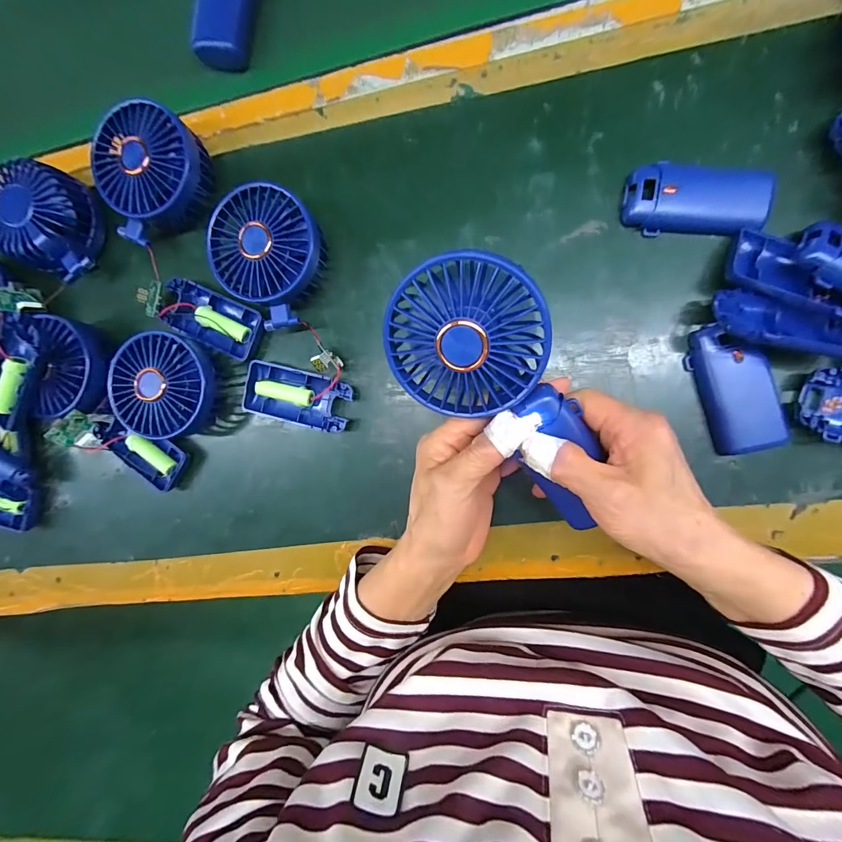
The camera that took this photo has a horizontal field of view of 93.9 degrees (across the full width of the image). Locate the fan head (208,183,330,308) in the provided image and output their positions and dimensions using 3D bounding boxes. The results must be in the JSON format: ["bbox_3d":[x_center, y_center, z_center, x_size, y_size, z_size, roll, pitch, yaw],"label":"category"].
[{"bbox_3d":[-0.121,-0.136,0.316,0.085,0.047,0.088,0,92,9],"label":"fan head"}]

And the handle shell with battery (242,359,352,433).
[{"bbox_3d":[-0.103,-0.020,0.332,0.092,0.016,0.045,14,94,9],"label":"handle shell with battery"}]

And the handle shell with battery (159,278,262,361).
[{"bbox_3d":[-0.182,-0.088,0.342,0.091,0.016,0.044,24,96,8],"label":"handle shell with battery"}]

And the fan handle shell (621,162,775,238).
[{"bbox_3d":[0.194,-0.157,0.280,0.091,0.016,0.045,8,93,9],"label":"fan handle shell"}]

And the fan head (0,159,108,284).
[{"bbox_3d":[-0.324,-0.175,0.344,0.092,0.045,0.085,24,96,8],"label":"fan head"}]

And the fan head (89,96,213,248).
[{"bbox_3d":[-0.220,-0.200,0.323,0.095,0.046,0.084,-31,87,9],"label":"fan head"}]

